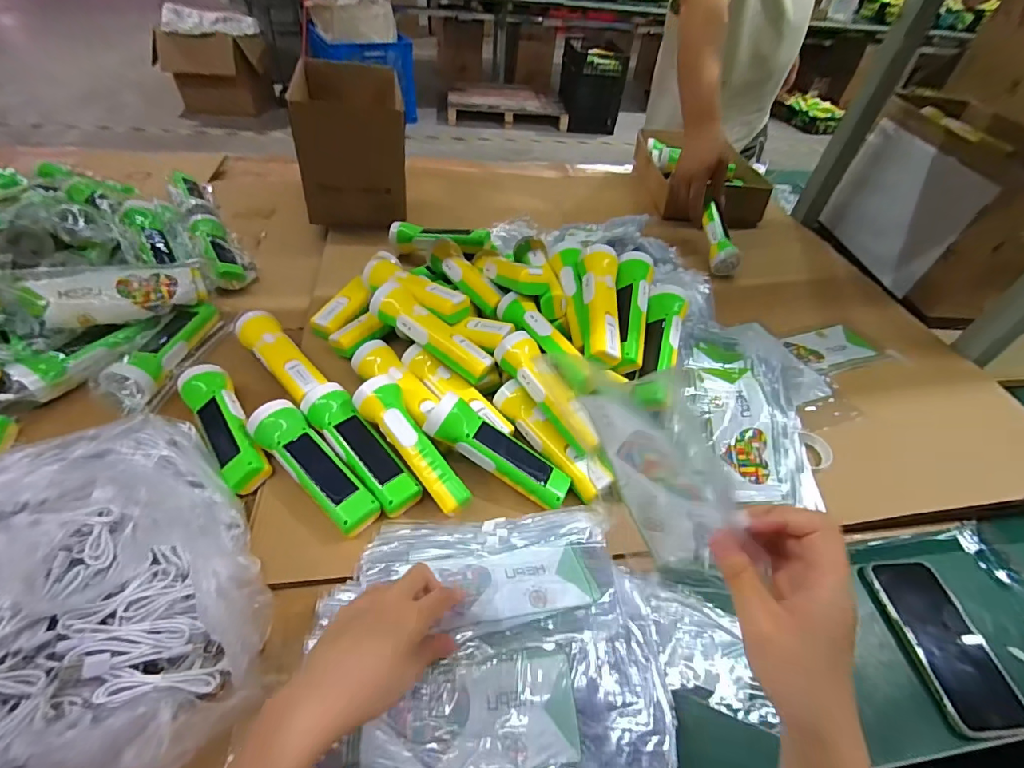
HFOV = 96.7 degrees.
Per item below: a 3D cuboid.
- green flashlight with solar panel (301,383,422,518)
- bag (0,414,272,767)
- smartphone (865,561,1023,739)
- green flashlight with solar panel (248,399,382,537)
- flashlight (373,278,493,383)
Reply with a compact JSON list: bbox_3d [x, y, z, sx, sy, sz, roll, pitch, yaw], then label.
[{"bbox_3d":[-0.170,0.065,0.489,0.052,0.042,0.186,-31,57,-30],"label":"green flashlight with solar panel"},{"bbox_3d":[-0.367,0.169,0.334,0.290,0.086,0.290,-24,54,-26],"label":"bag"},{"bbox_3d":[0.418,0.249,0.445,0.078,0.016,0.149,1,47,-6],"label":"smartphone"},{"bbox_3d":[-0.201,0.081,0.459,0.169,0.043,0.049,35,53,24],"label":"green flashlight with solar panel"},{"bbox_3d":[-0.102,-0.061,0.555,0.173,0.043,0.049,37,53,11],"label":"flashlight"}]

